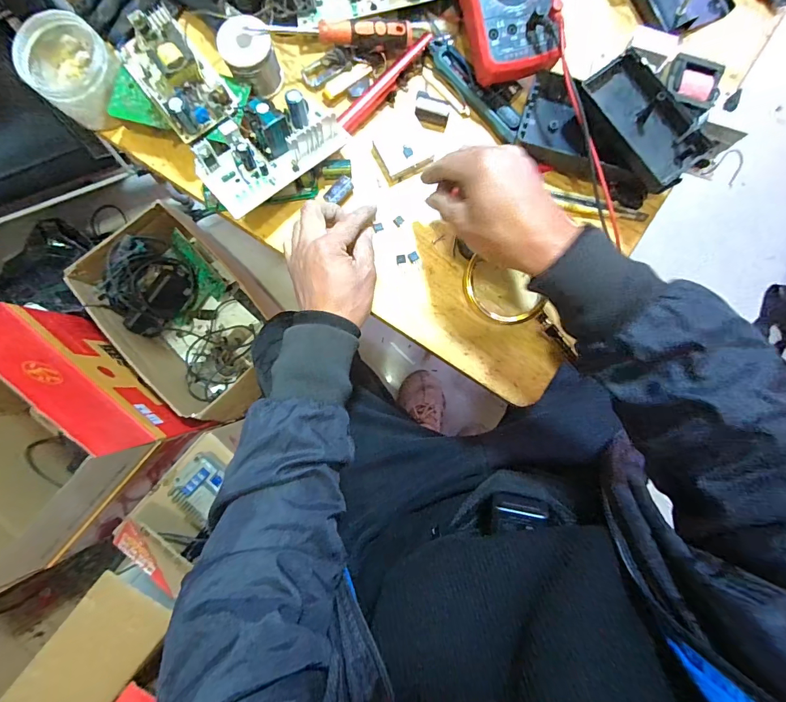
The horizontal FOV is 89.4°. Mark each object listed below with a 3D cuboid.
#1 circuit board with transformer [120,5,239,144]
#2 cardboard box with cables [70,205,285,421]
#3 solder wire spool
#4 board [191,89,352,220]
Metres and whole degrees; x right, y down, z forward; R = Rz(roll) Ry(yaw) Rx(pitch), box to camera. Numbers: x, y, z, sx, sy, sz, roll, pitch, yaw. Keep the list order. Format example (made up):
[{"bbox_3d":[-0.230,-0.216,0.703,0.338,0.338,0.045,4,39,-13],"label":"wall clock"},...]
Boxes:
[{"bbox_3d":[-0.219,-0.277,0.392,0.065,0.034,0.119,-39,87,-3],"label":"circuit board with transformer"},{"bbox_3d":[-0.460,-0.086,0.871,0.254,0.171,0.354,-43,88,-3],"label":"cardboard box with cables"},{"bbox_3d":[-0.149,-0.309,0.421,0.053,0.057,0.047,-23,87,-2],"label":"solder wire spool"},{"bbox_3d":[-0.123,-0.202,0.395,0.140,0.042,0.069,-39,87,-3],"label":"board"}]

